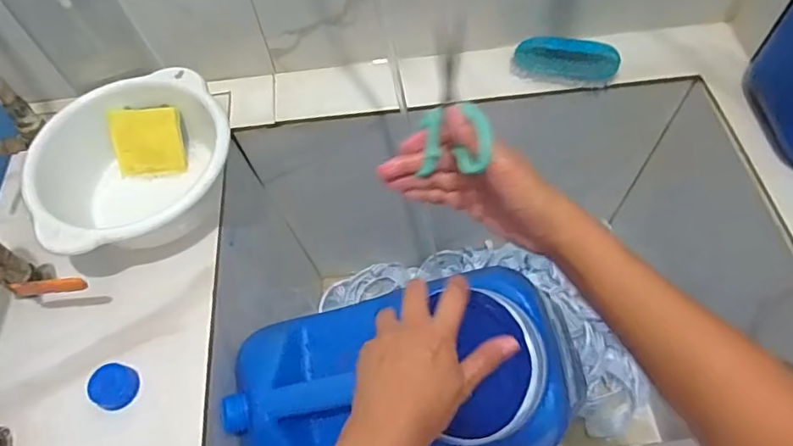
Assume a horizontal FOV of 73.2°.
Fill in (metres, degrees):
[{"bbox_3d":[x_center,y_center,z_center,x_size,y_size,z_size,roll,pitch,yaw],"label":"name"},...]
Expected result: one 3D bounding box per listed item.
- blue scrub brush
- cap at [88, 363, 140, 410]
[{"bbox_3d":[0.205,-0.197,0.649,0.124,0.037,0.037,14,62,12],"label":"blue scrub brush"},{"bbox_3d":[-0.260,0.151,0.493,0.040,0.021,0.038,0,60,-1],"label":"cap"}]

